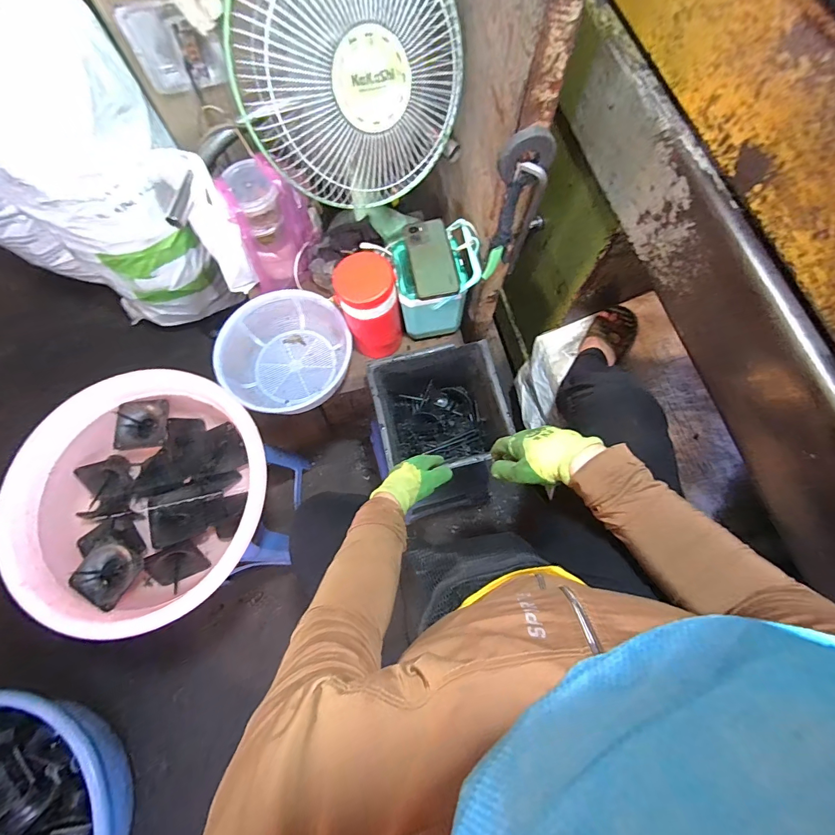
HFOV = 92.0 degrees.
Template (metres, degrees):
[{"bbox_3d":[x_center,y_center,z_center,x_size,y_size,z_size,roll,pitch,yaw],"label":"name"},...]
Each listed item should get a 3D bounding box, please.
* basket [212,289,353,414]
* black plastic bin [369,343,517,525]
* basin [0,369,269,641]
[{"bbox_3d":[-0.268,-0.132,0.832,0.253,0.083,0.246,0,72,1],"label":"basket"},{"bbox_3d":[0.038,-0.020,0.841,0.237,0.164,0.202,-13,72,-4],"label":"black plastic bin"},{"bbox_3d":[-0.466,0.134,0.698,0.384,0.147,0.416,0,72,1],"label":"basin"}]

